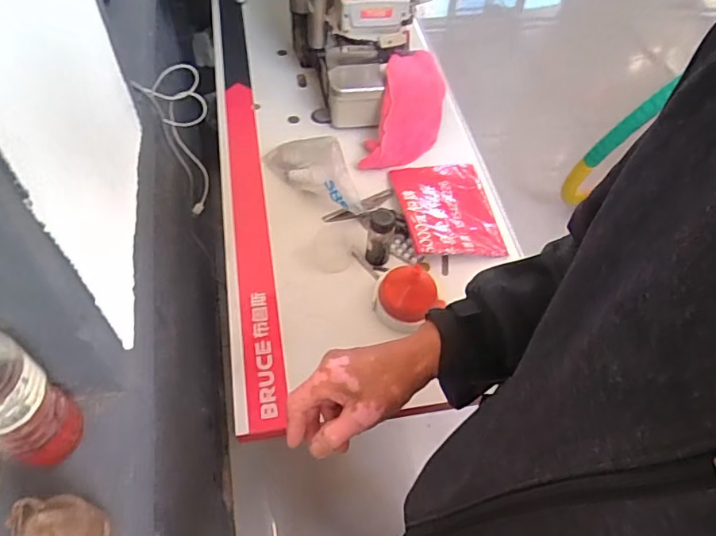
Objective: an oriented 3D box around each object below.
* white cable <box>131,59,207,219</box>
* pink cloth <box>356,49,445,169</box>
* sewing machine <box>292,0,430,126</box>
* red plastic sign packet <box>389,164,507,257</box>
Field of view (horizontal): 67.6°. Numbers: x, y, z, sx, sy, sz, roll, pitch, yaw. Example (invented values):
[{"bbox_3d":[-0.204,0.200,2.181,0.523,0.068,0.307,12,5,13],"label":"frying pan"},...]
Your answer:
[{"bbox_3d":[-0.296,-0.205,0.926,0.095,0.301,0.061,-12,57,-12],"label":"white cable"},{"bbox_3d":[0.105,-0.324,1.065,0.123,0.088,0.293,19,74,9],"label":"pink cloth"},{"bbox_3d":[-0.013,-0.499,1.112,0.205,0.233,0.353,-10,56,-11],"label":"sewing machine"},{"bbox_3d":[0.165,-0.114,0.990,0.170,0.014,0.235,-1,47,-13],"label":"red plastic sign packet"}]

